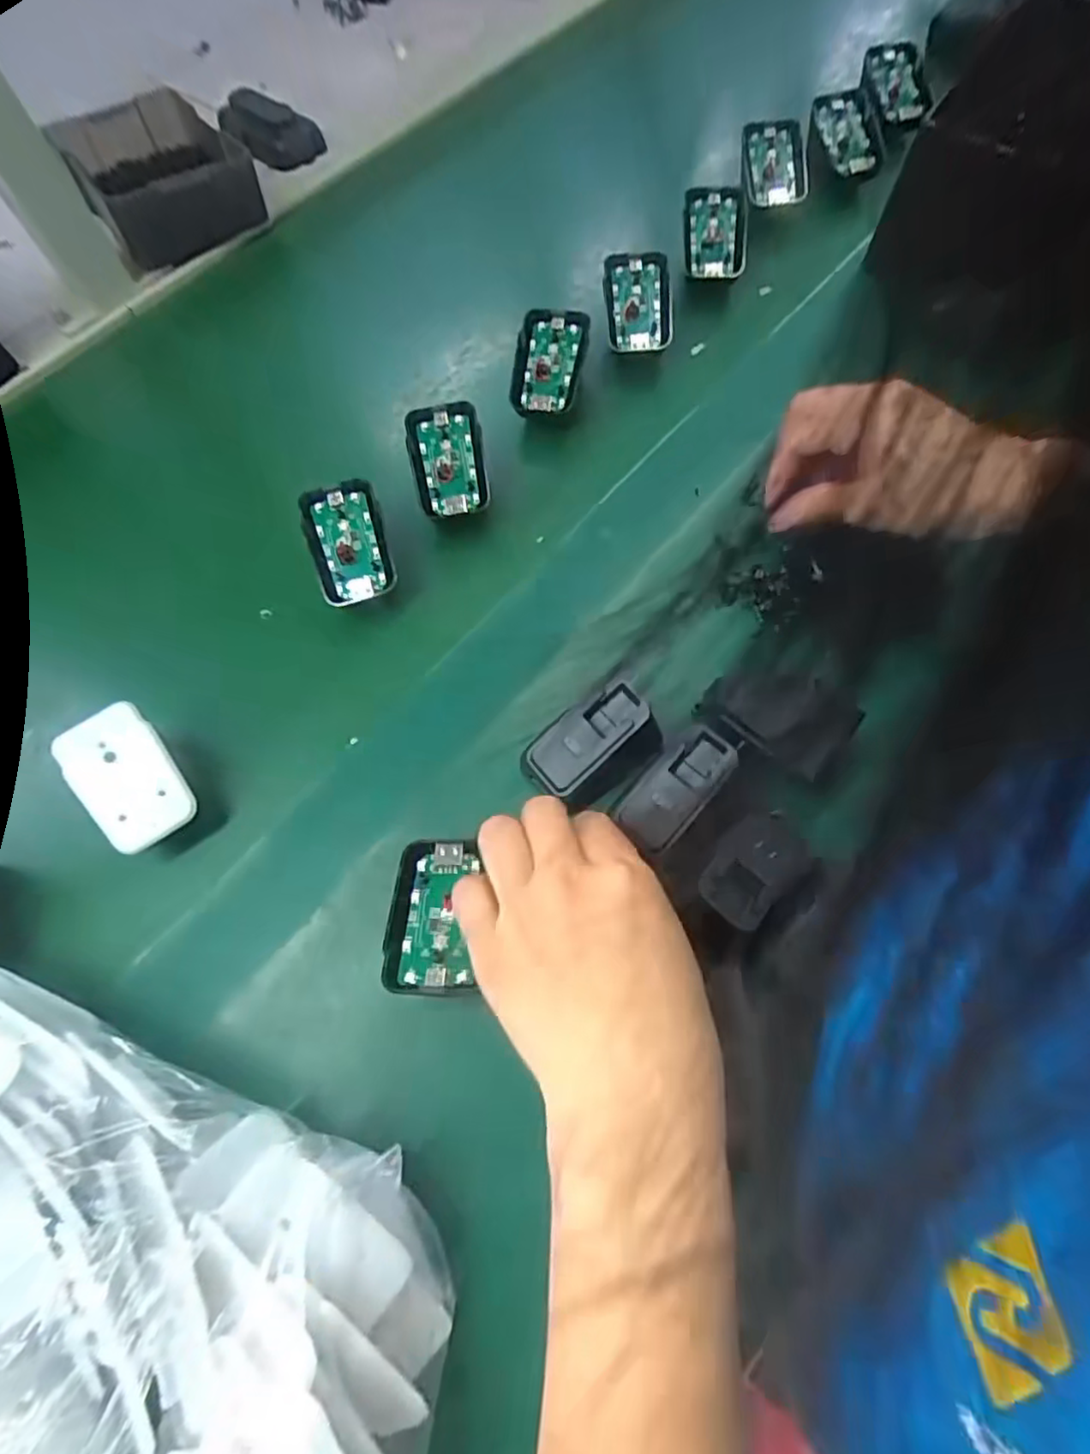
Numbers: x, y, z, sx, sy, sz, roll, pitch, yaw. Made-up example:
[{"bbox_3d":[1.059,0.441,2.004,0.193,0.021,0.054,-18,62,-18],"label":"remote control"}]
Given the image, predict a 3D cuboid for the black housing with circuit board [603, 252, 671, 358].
[{"bbox_3d":[0.064,-0.286,0.438,0.048,0.012,0.071,-3,86,-7],"label":"black housing with circuit board"}]

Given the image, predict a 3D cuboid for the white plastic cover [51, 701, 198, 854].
[{"bbox_3d":[-0.204,0.025,0.316,0.043,0.004,0.068,-34,89,-11],"label":"white plastic cover"}]

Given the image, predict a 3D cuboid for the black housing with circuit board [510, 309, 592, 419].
[{"bbox_3d":[0.002,-0.236,0.421,0.042,0.014,0.070,11,88,4],"label":"black housing with circuit board"}]

